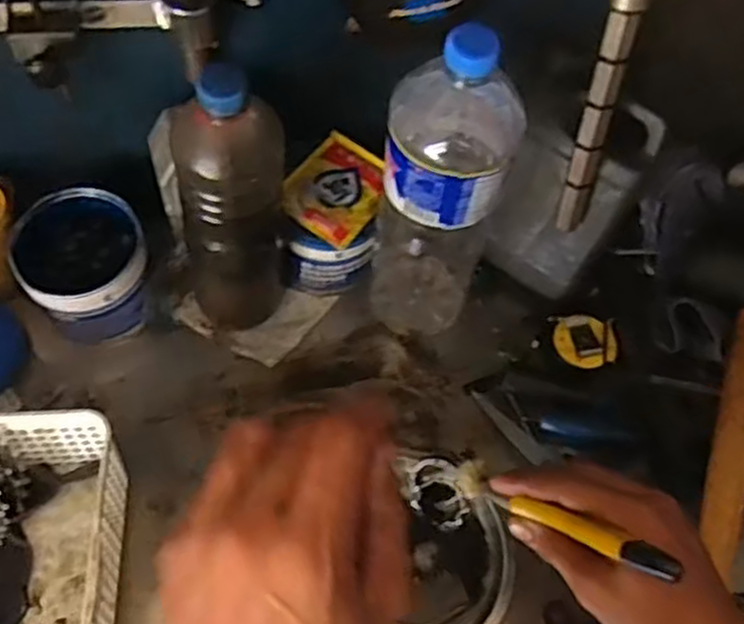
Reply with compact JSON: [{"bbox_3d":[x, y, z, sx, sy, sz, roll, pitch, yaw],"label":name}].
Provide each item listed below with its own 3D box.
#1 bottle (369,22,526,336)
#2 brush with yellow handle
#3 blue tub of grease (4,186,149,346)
[{"bbox_3d":[0.048,-0.077,0.566,0.081,0.309,0.075,14,61,4],"label":"bottle"},{"bbox_3d":[0.109,0.123,0.467,0.019,0.017,0.163,-42,29,-23],"label":"brush with yellow handle"},{"bbox_3d":[-0.237,-0.039,0.632,0.099,0.082,0.108,-28,66,-18],"label":"blue tub of grease"}]

